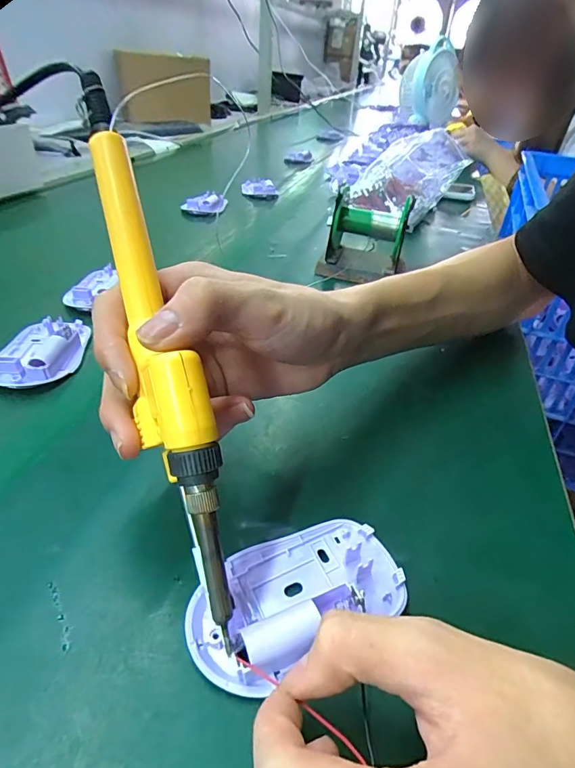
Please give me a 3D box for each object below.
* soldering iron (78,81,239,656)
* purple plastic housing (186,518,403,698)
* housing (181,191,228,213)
[{"bbox_3d":[-0.054,-0.023,0.182,0.018,0.026,0.241,-12,75,-21],"label":"soldering iron"},{"bbox_3d":[0.003,0.091,0.200,0.096,0.016,0.056,-17,42,-26],"label":"purple plastic housing"},{"bbox_3d":[-0.125,-0.275,0.672,0.064,0.020,0.045,1,36,-5],"label":"housing"}]

